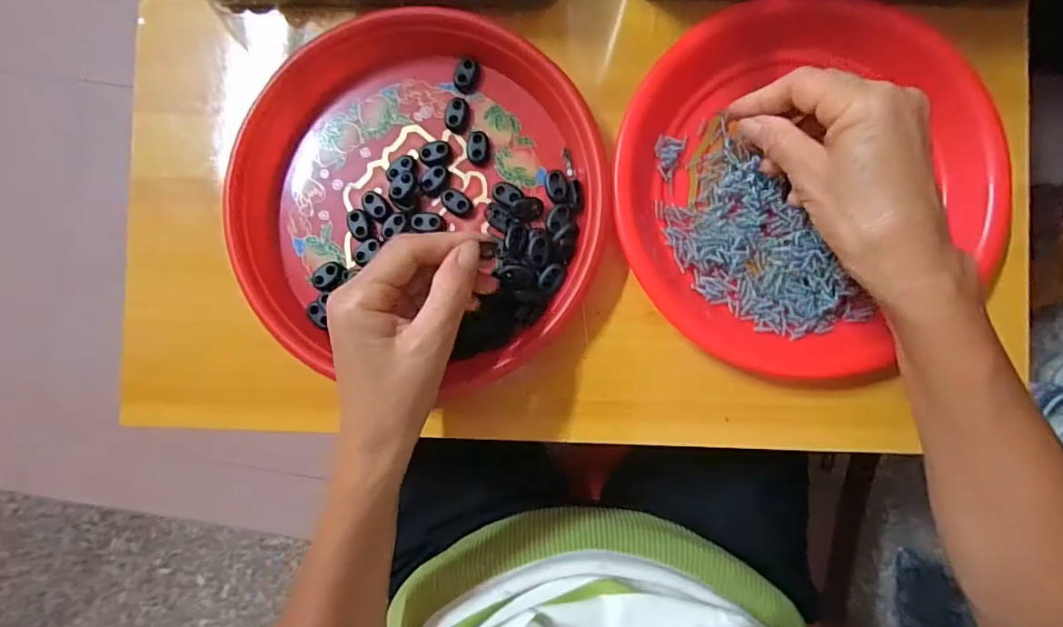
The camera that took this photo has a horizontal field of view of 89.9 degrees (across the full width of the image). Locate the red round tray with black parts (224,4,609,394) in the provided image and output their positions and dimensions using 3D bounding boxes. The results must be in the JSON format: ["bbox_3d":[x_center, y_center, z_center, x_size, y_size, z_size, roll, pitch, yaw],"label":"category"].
[{"bbox_3d":[-0.072,-0.070,0.346,0.242,0.044,0.234,0,88,3],"label":"red round tray with black parts"}]

